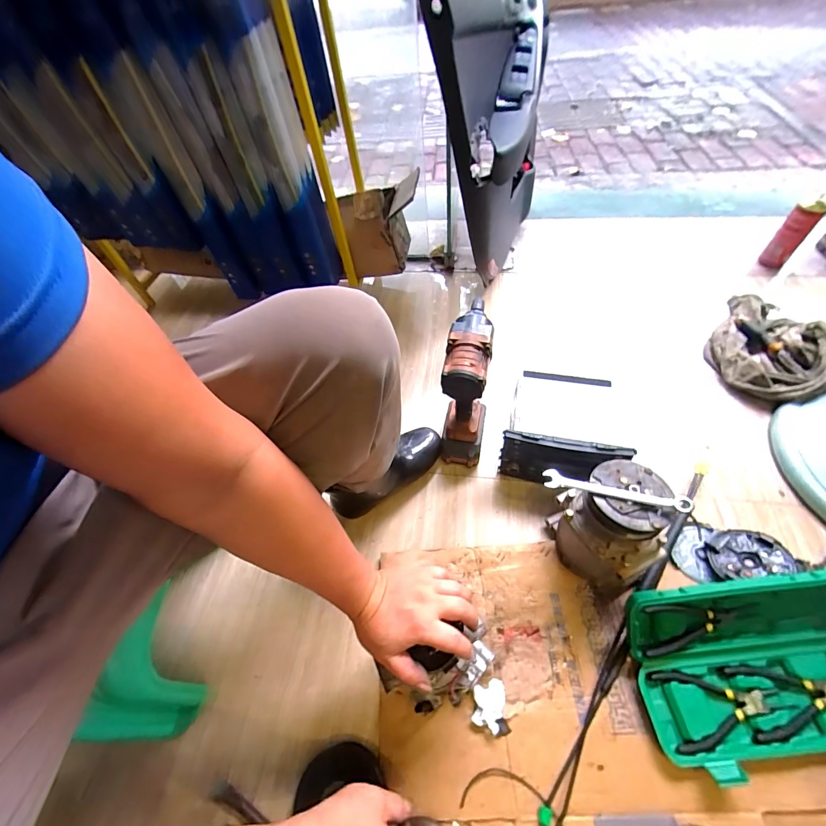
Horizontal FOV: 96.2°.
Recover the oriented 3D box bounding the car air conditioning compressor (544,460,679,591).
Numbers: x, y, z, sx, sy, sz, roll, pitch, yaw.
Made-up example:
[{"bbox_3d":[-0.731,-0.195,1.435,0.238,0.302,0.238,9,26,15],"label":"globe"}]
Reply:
[{"bbox_3d":[0.291,0.176,0.556,0.119,0.196,0.140,-15,55,-4],"label":"car air conditioning compressor"}]

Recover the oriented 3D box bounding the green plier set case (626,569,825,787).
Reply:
[{"bbox_3d":[0.460,0.336,0.492,0.298,0.103,0.194,-9,55,0],"label":"green plier set case"}]

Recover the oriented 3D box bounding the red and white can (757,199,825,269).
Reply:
[{"bbox_3d":[1.030,-0.485,1.008,0.065,0.164,0.061,-36,59,-18],"label":"red and white can"}]

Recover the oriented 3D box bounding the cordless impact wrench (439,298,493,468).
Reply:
[{"bbox_3d":[0.099,-0.041,0.682,0.071,0.290,0.168,9,57,12],"label":"cordless impact wrench"}]

